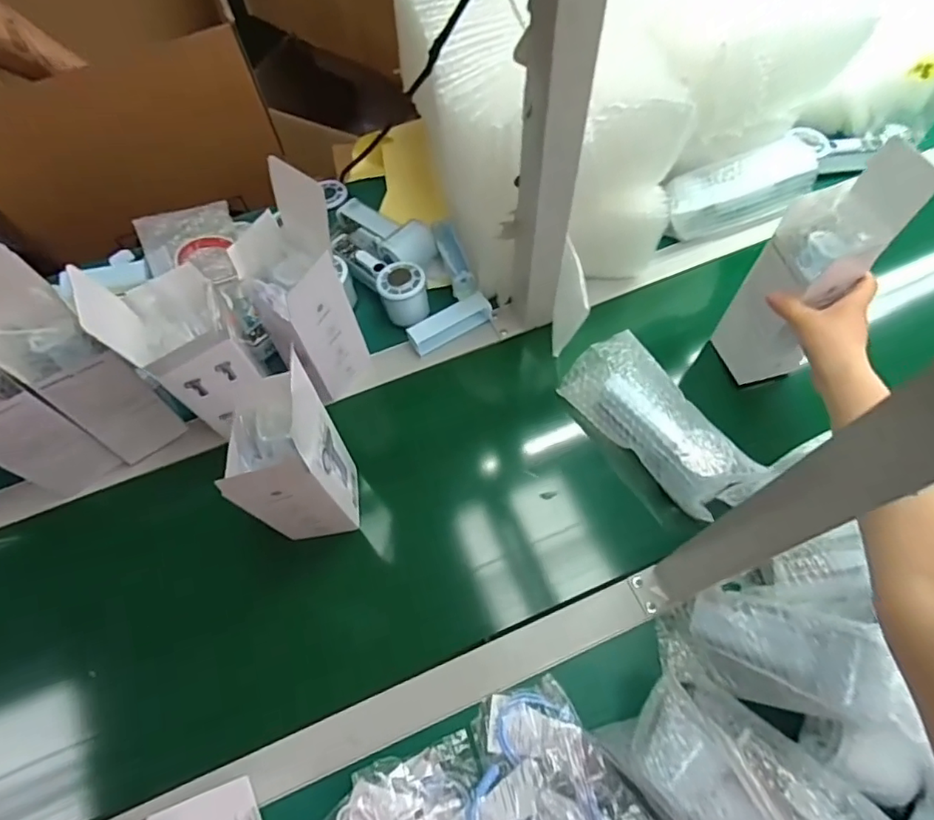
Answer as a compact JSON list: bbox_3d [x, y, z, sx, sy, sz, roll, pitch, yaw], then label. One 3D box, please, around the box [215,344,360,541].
[{"bbox_3d":[-0.155,0.055,0.510,0.074,0.186,0.081,-7,64,-1],"label":"box"}]

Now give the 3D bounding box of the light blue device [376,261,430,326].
[{"bbox_3d":[-0.075,-0.136,0.668,0.055,0.055,0.060,-1,64,2],"label":"light blue device"}]

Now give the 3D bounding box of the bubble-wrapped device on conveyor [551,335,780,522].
[{"bbox_3d":[0.202,0.014,0.584,0.088,0.048,0.214,-34,68,-13],"label":"bubble-wrapped device on conveyor"}]

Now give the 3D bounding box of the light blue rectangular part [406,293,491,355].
[{"bbox_3d":[-0.019,-0.104,0.664,0.104,0.024,0.030,-29,67,-11],"label":"light blue rectangular part"}]

